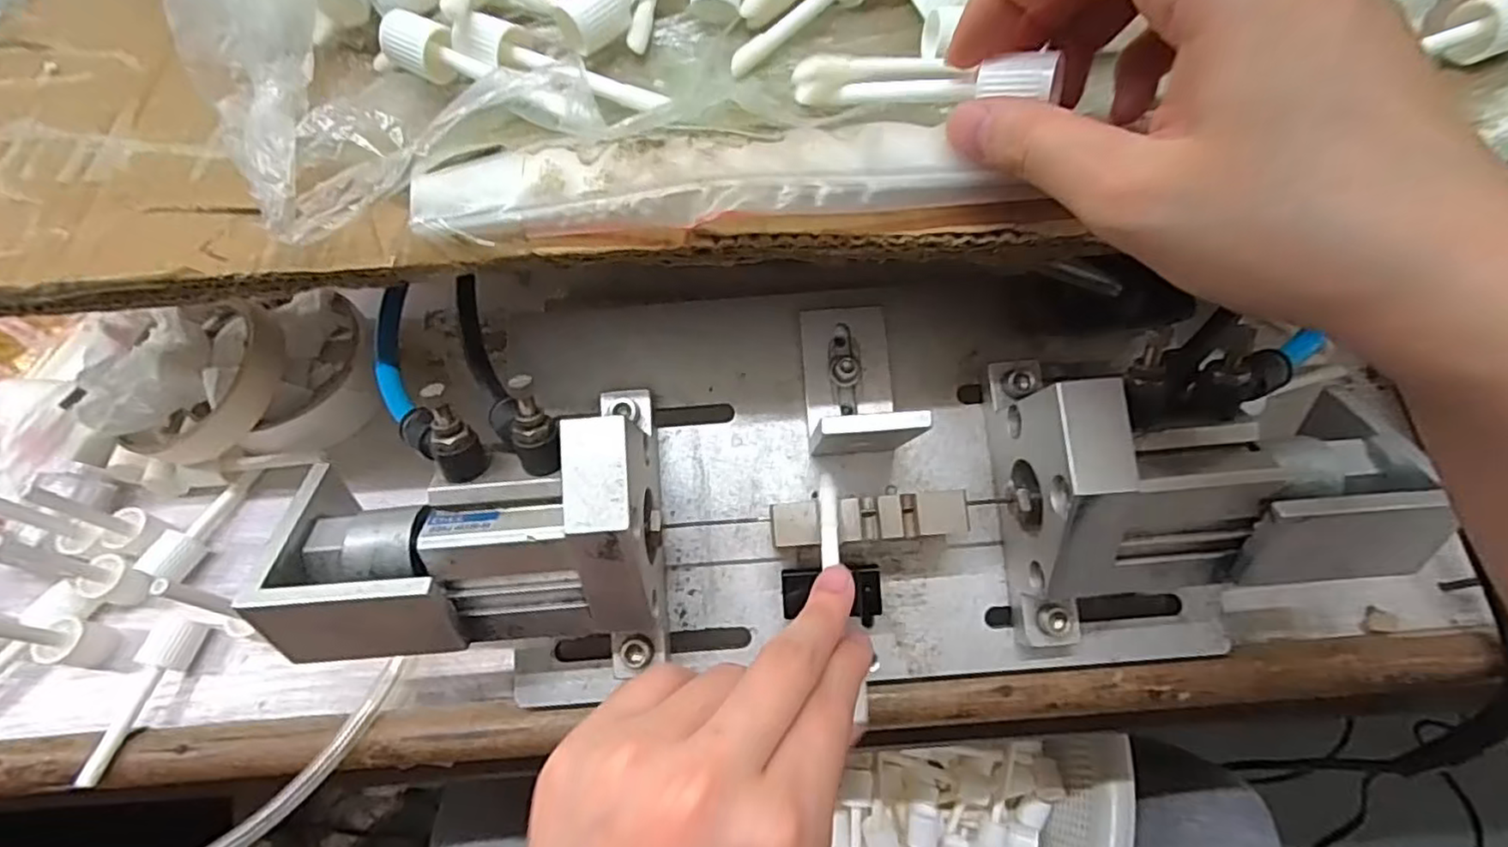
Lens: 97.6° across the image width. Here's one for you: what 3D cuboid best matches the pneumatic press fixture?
[{"bbox_3d":[0.028,0.018,0.249,0.375,0.094,0.140,-4,63,0],"label":"pneumatic press fixture"}]

